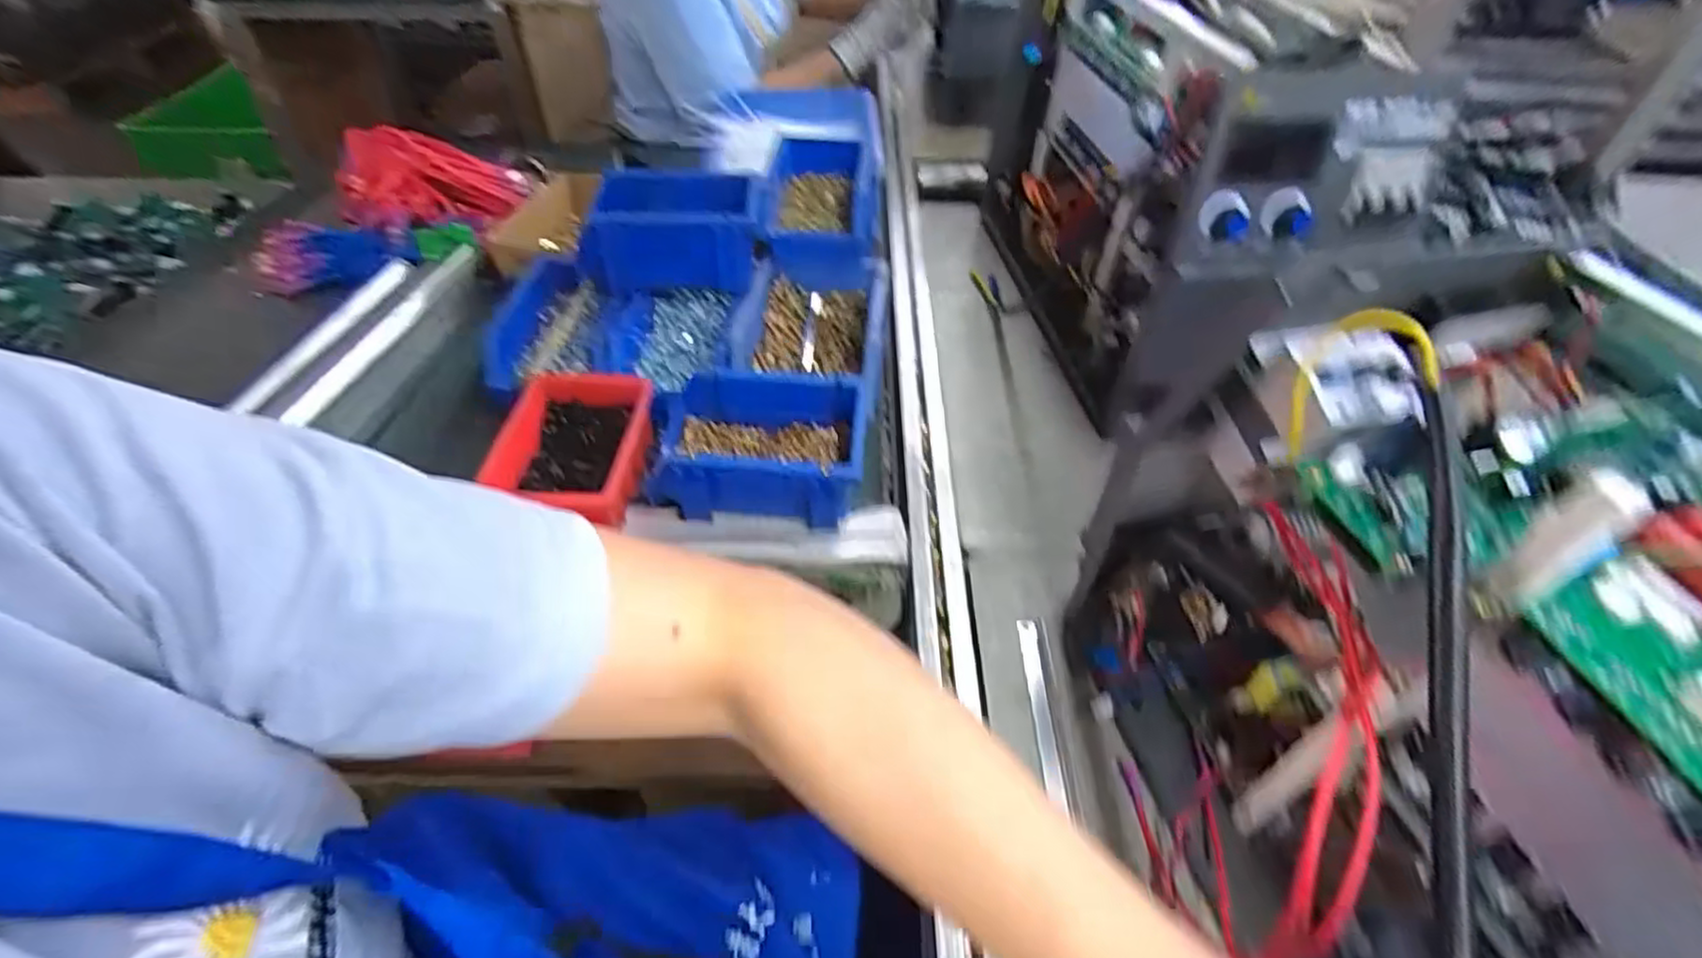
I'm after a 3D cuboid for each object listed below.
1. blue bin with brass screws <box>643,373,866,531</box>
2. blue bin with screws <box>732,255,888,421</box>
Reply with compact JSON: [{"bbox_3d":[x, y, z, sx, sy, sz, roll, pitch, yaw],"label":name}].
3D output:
[{"bbox_3d":[-0.071,-0.024,0.552,0.162,0.065,0.105,-1,46,-2],"label":"blue bin with brass screws"},{"bbox_3d":[-0.035,-0.122,0.654,0.125,0.066,0.176,4,46,3],"label":"blue bin with screws"}]

